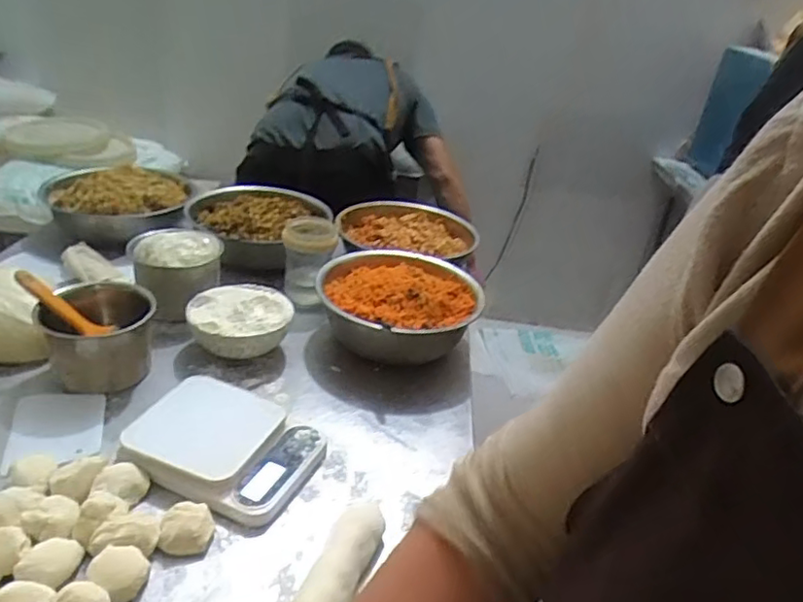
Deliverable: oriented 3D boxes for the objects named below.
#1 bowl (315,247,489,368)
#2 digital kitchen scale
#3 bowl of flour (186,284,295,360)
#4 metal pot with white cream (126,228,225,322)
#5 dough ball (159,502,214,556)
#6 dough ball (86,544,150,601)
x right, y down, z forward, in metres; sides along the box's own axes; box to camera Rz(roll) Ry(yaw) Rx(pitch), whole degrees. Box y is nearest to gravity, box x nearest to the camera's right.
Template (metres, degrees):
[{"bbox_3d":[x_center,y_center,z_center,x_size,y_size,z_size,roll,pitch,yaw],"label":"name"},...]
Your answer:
[{"bbox_3d":[-0.004,0.002,0.931,0.230,0.109,0.234,7,30,-4],"label":"bowl"},{"bbox_3d":[-0.191,0.157,0.687,0.187,0.041,0.153,15,29,14],"label":"digital kitchen scale"},{"bbox_3d":[-0.227,0.032,0.871,0.133,0.066,0.134,6,28,-3],"label":"bowl of flour"},{"bbox_3d":[-0.339,-0.046,0.940,0.130,0.101,0.120,-3,32,-19],"label":"metal pot with white cream"},{"bbox_3d":[-0.205,0.217,0.593,0.048,0.028,0.041,-2,30,-18],"label":"dough ball"},{"bbox_3d":[-0.245,0.237,0.541,0.044,0.024,0.041,6,28,-3],"label":"dough ball"}]

